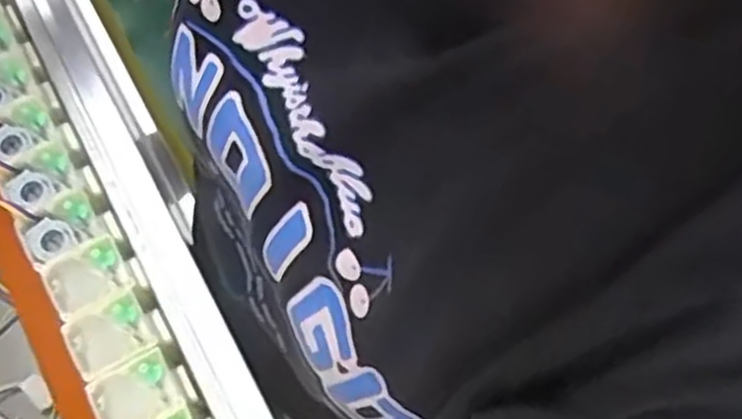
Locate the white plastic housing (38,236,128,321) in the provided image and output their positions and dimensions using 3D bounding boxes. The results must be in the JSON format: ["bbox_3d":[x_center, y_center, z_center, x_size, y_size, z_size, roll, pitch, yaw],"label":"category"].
[{"bbox_3d":[-0.164,0.040,0.430,0.044,0.022,0.032,-33,74,-12],"label":"white plastic housing"}]

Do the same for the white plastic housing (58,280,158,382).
[{"bbox_3d":[-0.145,0.071,0.421,0.045,0.029,0.036,-35,74,-13],"label":"white plastic housing"}]

